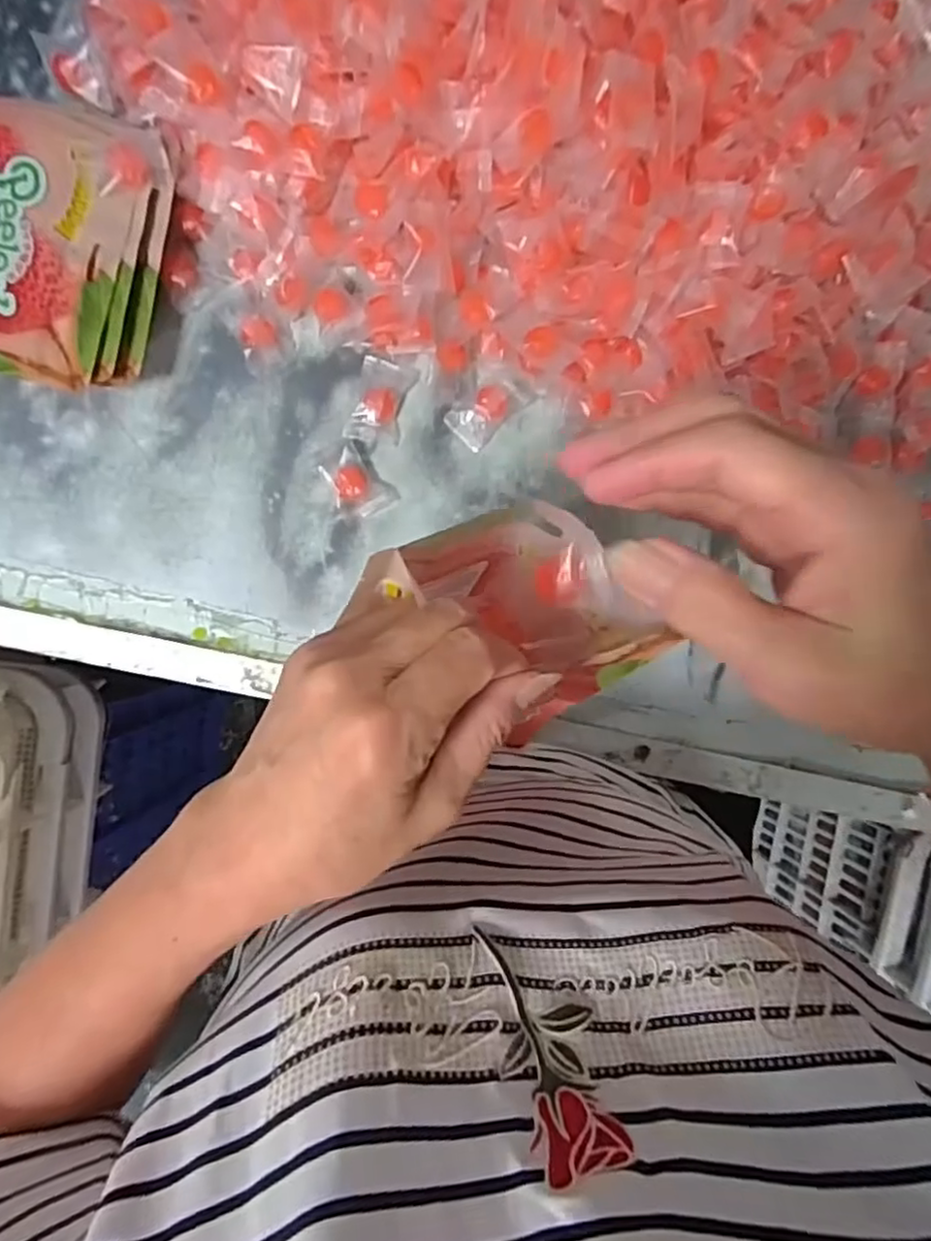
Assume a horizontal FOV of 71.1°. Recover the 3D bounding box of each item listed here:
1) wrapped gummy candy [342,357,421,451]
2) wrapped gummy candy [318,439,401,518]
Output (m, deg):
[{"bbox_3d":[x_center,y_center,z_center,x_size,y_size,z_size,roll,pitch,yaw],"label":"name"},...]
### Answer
[{"bbox_3d":[-0.057,-0.145,0.432,0.035,0.014,0.058,15,89,-5],"label":"wrapped gummy candy"},{"bbox_3d":[-0.073,-0.089,0.432,0.037,0.012,0.045,-42,93,-4],"label":"wrapped gummy candy"}]

